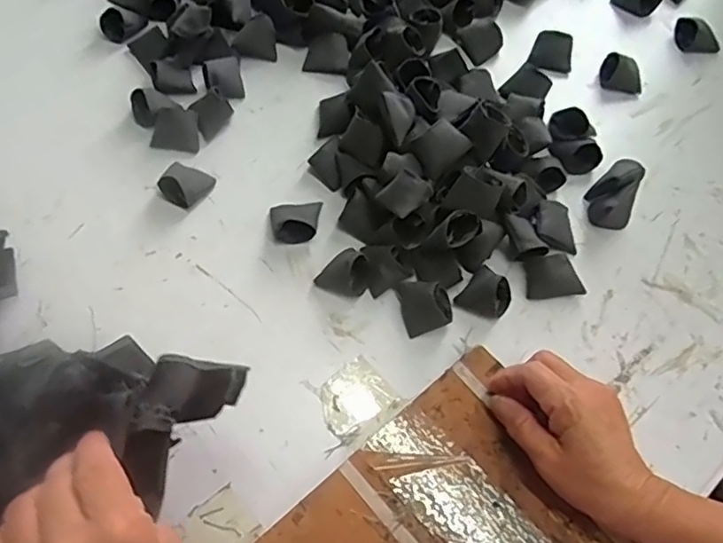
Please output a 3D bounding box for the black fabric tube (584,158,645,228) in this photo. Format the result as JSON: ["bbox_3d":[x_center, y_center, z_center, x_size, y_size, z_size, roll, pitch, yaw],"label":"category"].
[{"bbox_3d":[0.215,-0.067,0.510,0.038,0.037,0.056,30,66,13],"label":"black fabric tube"}]

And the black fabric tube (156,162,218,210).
[{"bbox_3d":[-0.152,-0.077,0.515,0.038,0.024,0.036,25,65,11],"label":"black fabric tube"}]

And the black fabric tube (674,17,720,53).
[{"bbox_3d":[0.336,-0.235,0.605,0.047,0.022,0.027,34,67,15],"label":"black fabric tube"}]

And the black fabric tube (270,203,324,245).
[{"bbox_3d":[-0.055,-0.045,0.500,0.041,0.023,0.034,0,63,-1],"label":"black fabric tube"}]

